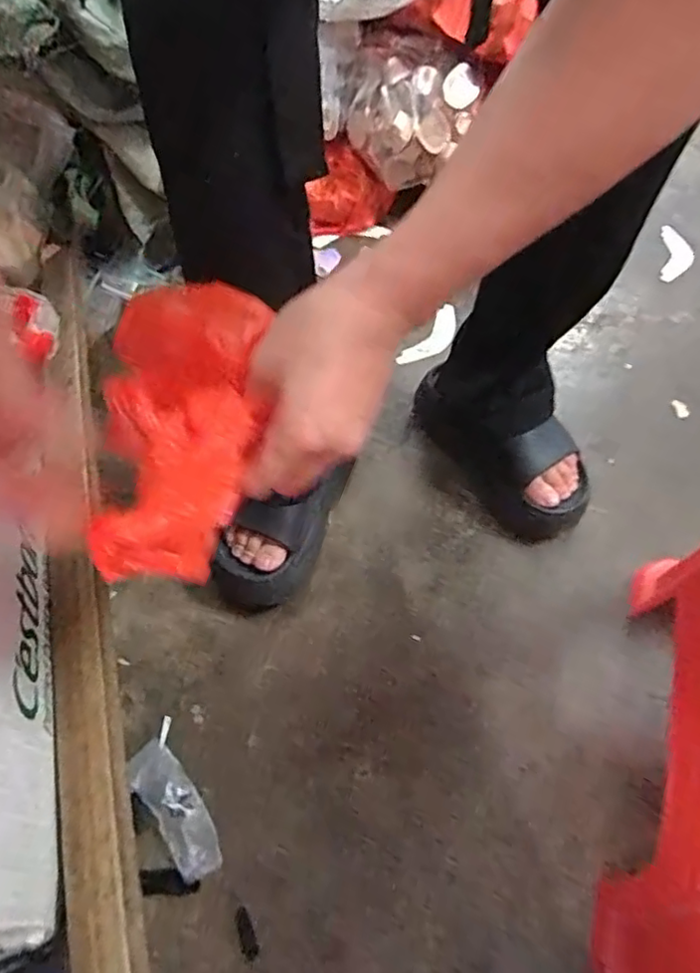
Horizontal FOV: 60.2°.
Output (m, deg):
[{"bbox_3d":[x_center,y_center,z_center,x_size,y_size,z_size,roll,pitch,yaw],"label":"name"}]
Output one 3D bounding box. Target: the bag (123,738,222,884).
[{"bbox_3d":[-0.152,0.277,0.523,0.042,0.008,0.119,-37,61,-20],"label":"bag"}]

